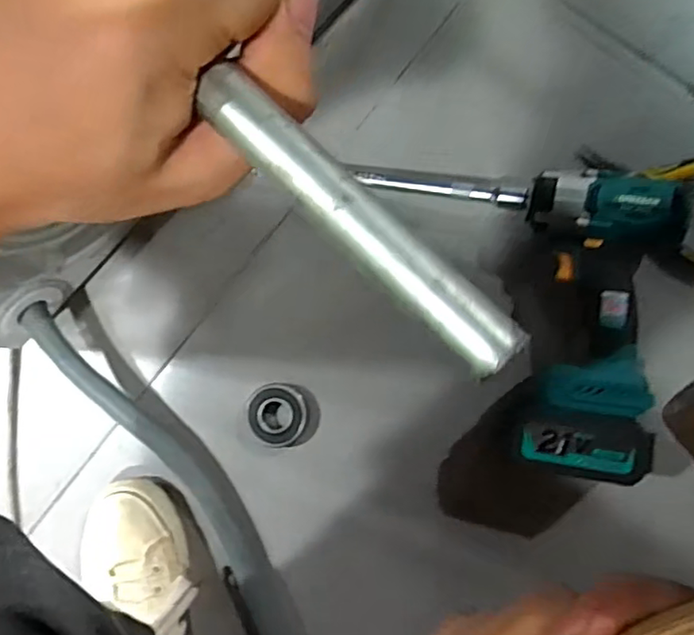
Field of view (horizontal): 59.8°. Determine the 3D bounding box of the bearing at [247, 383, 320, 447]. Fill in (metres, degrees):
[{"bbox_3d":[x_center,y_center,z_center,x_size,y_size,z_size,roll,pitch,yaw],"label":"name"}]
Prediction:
[{"bbox_3d":[-0.061,0.095,0.586,0.065,0.022,0.061,-1,86,8],"label":"bearing"}]

